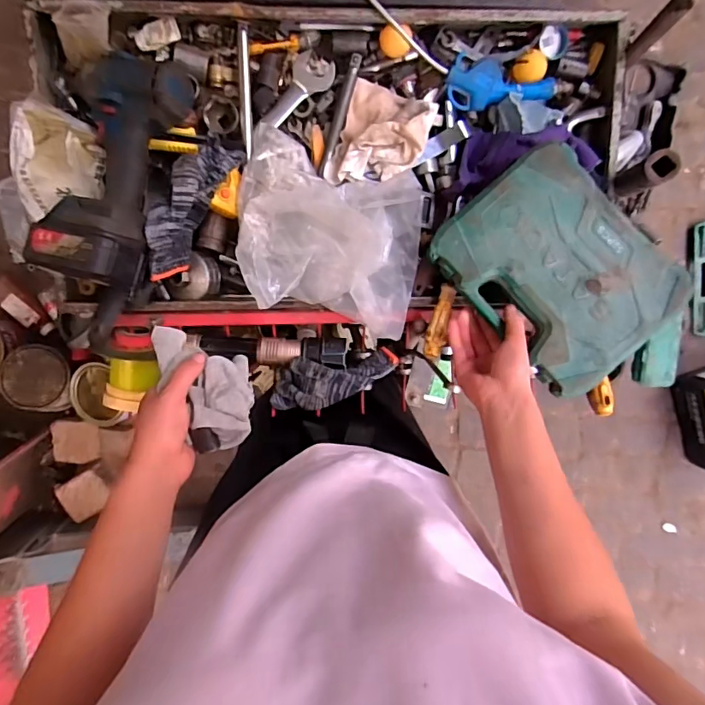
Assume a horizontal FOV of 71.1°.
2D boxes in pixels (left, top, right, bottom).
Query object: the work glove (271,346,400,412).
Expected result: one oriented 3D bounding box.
[{"bbox_3d":[-0.028,0.041,0.639,0.168,0.042,0.075,-4,100,-2],"label":"work glove"}]

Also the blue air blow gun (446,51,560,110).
[{"bbox_3d":[0.181,-0.319,0.591,0.132,0.024,0.057,9,100,-4],"label":"blue air blow gun"}]

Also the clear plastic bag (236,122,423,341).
[{"bbox_3d":[-0.029,-0.142,0.589,0.224,0.066,0.197,14,99,-5],"label":"clear plastic bag"}]

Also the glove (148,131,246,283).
[{"bbox_3d":[-0.194,-0.166,0.567,0.061,0.064,0.174,30,98,-7],"label":"glove"}]

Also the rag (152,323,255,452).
[{"bbox_3d":[-0.149,0.027,0.497,0.075,0.058,0.138,-40,87,4],"label":"rag"}]

